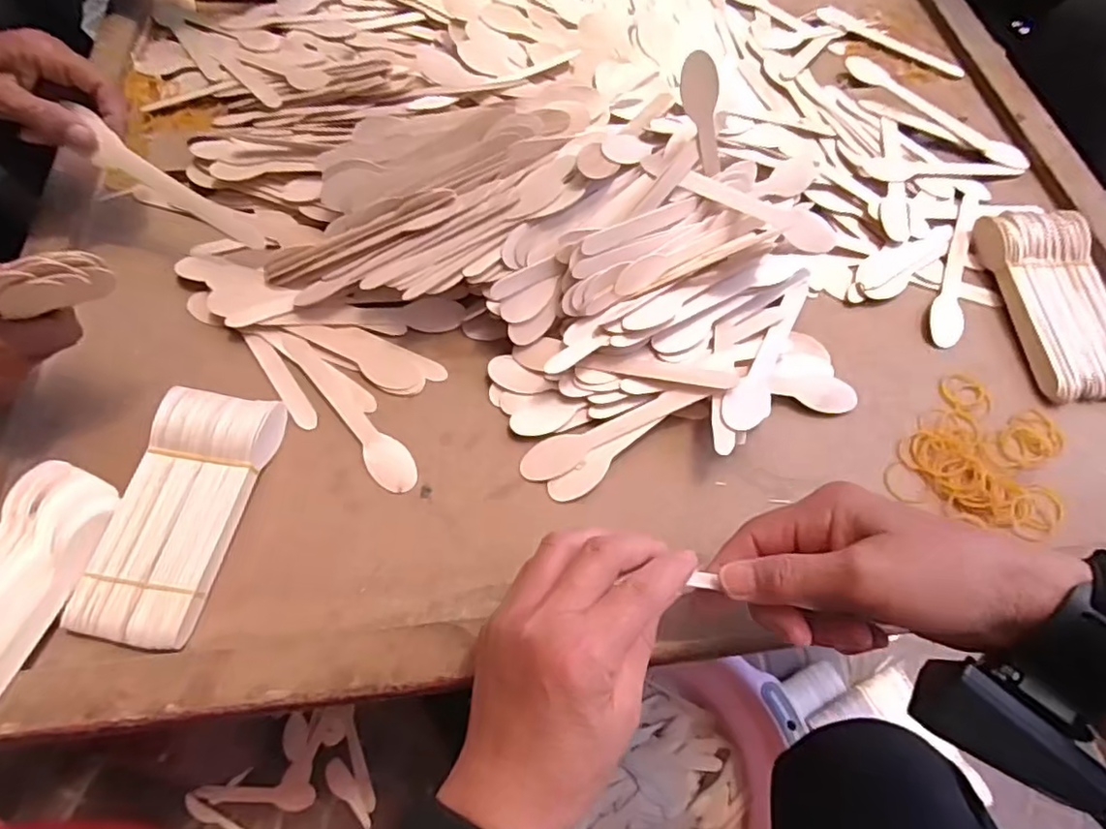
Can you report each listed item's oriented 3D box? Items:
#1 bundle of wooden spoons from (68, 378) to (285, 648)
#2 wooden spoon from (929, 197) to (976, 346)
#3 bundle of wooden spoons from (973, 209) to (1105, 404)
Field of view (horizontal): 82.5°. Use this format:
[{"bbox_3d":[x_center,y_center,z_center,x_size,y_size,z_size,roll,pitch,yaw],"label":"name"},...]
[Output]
[{"bbox_3d":[-0.234,0.059,0.394,0.073,0.026,0.156,12,63,6],"label":"bundle of wooden spoons"},{"bbox_3d":[0.323,-0.119,0.504,0.024,0.009,0.155,20,64,10],"label":"wooden spoon"},{"bbox_3d":[0.384,-0.086,0.475,0.076,0.027,0.157,-3,63,-2],"label":"bundle of wooden spoons"}]

